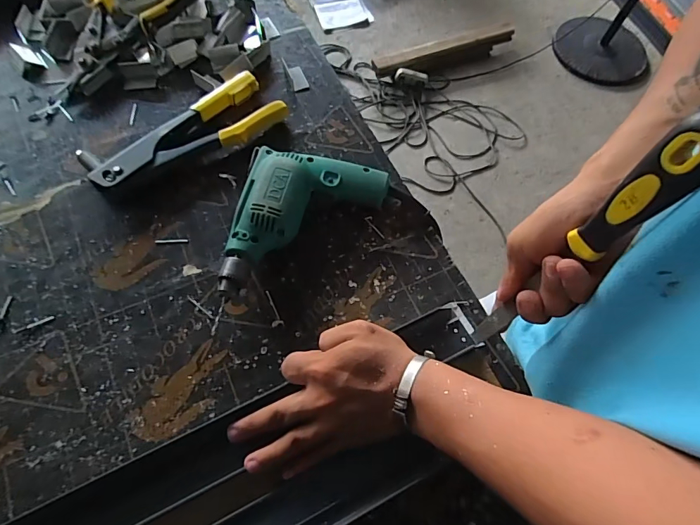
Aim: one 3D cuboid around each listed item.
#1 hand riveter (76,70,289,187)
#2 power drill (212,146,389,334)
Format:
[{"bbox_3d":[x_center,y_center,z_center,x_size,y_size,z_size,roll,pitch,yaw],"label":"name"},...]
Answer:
[{"bbox_3d":[-0.204,-0.165,0.534,0.245,0.033,0.092,-32,71,-15],"label":"hand riveter"},{"bbox_3d":[-0.046,-0.035,0.466,0.153,0.059,0.196,9,66,-1],"label":"power drill"}]

